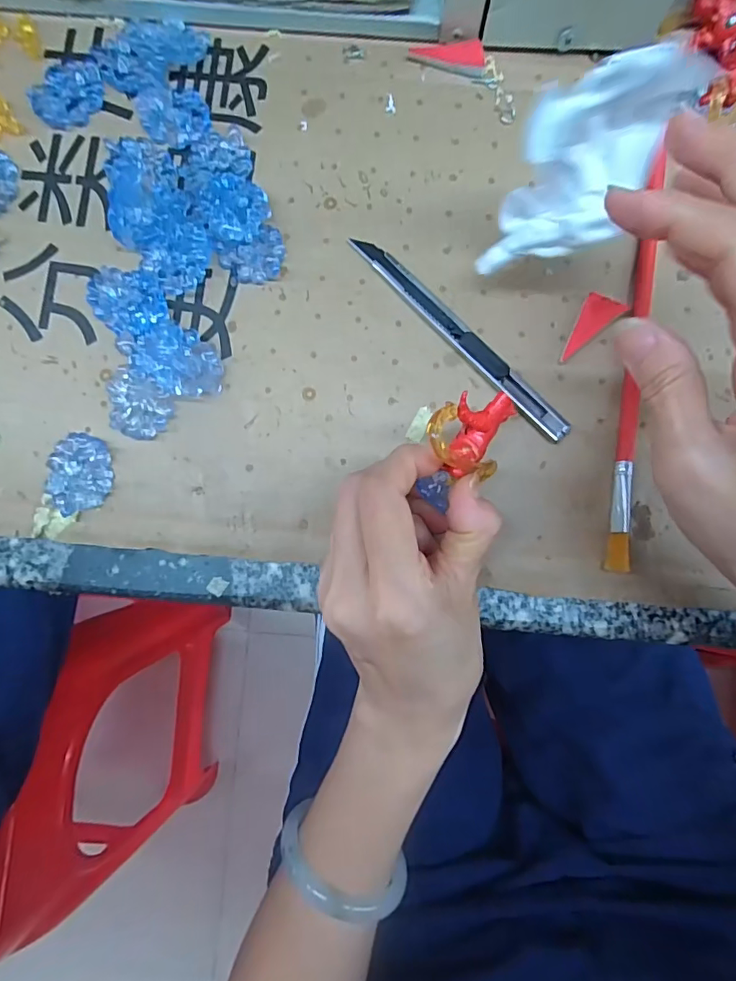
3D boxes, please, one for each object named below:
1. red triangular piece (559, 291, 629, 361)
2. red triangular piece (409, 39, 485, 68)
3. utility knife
[{"bbox_3d":[0.104,-0.081,0.241,0.038,0.006,0.017,-38,86,-3],"label":"red triangular piece"},{"bbox_3d":[0.041,-0.226,0.257,0.038,0.004,0.012,6,85,1],"label":"red triangular piece"},{"bbox_3d":[0.044,-0.074,0.240,0.012,0.009,0.134,-44,86,-3],"label":"utility knife"}]

